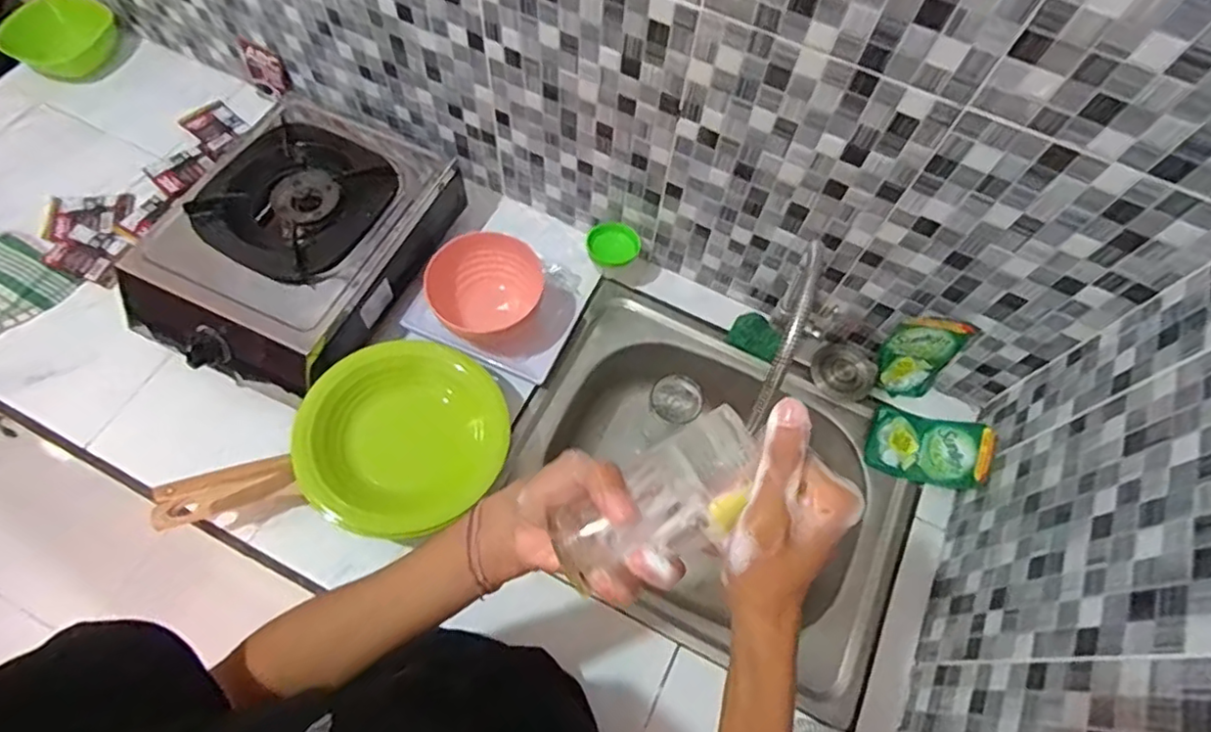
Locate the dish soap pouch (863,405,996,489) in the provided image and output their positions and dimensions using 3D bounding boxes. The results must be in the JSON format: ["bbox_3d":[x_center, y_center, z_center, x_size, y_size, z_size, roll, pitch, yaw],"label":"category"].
[{"bbox_3d":[0.417,0.103,0.792,0.156,0.044,0.089,8,69,33],"label":"dish soap pouch"}]

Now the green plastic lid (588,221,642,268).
[{"bbox_3d":[0.012,-0.167,0.853,0.073,0.021,0.061,2,95,12],"label":"green plastic lid"}]

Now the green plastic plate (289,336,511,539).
[{"bbox_3d":[-0.236,0.082,0.728,0.224,0.048,0.224,1,86,-10],"label":"green plastic plate"}]

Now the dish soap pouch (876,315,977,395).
[{"bbox_3d":[0.397,-0.008,0.784,0.083,0.135,0.036,19,64,6],"label":"dish soap pouch"}]

